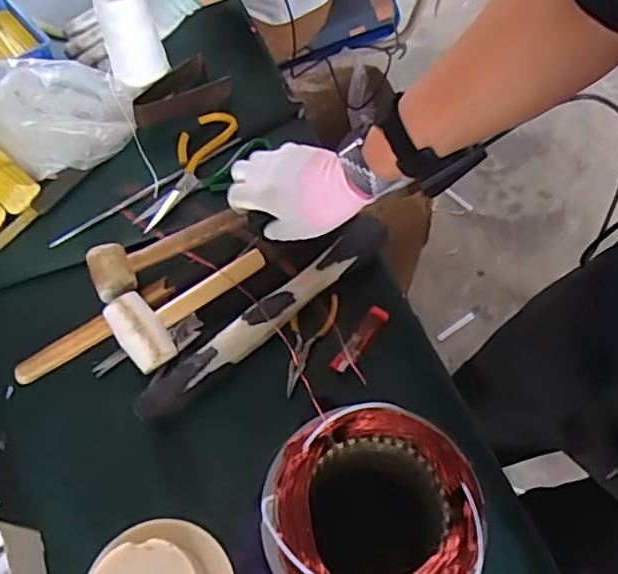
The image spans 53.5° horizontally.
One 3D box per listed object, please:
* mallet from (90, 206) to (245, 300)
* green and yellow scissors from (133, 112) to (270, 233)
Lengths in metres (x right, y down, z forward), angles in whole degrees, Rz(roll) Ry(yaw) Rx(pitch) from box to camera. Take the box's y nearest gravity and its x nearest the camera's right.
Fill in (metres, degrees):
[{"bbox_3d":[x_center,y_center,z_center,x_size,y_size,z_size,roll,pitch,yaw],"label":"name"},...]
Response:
[{"bbox_3d":[-0.158,-0.045,0.682,0.175,0.037,0.074,-32,66,-16],"label":"mallet"},{"bbox_3d":[-0.137,-0.142,0.749,0.083,0.017,0.184,27,65,14],"label":"green and yellow scissors"}]

